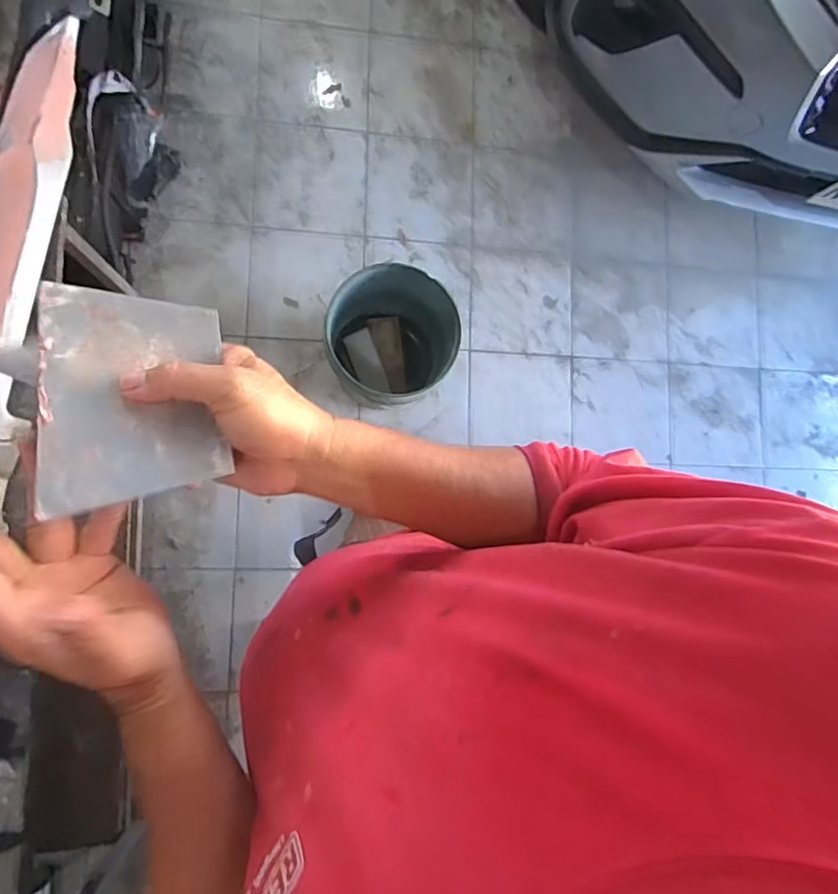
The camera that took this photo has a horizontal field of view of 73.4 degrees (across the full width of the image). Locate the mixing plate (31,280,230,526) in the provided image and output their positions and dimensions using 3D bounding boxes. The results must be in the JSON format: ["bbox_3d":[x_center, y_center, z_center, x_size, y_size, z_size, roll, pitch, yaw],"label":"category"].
[{"bbox_3d":[-0.166,-0.032,0.329,0.095,0.006,0.135,-5,70,-20],"label":"mixing plate"}]

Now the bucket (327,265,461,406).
[{"bbox_3d":[-0.085,-0.232,1.357,0.270,0.350,0.287,1,85,-9],"label":"bucket"}]

